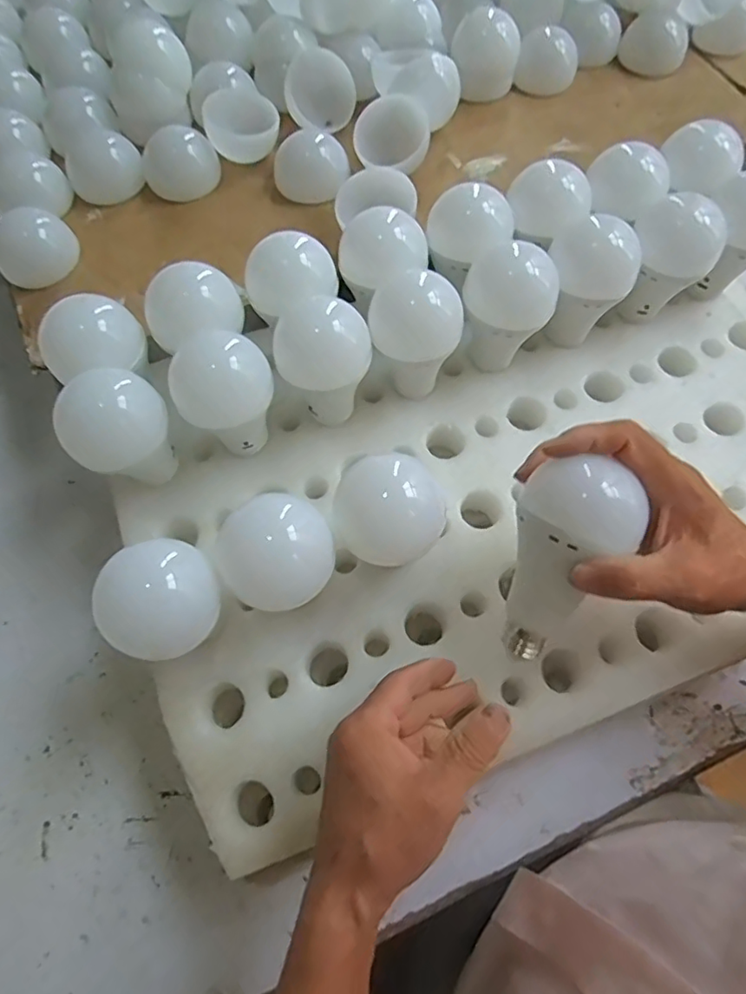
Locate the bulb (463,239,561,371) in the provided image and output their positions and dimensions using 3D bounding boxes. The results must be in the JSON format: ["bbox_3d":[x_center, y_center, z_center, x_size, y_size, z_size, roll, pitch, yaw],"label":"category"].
[{"bbox_3d":[0.099,-0.137,0.442,0.061,0.089,0.061,0,66,0],"label":"bulb"}]

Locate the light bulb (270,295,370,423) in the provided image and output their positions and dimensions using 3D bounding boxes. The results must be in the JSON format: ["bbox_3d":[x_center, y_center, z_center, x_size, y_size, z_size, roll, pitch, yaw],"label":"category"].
[{"bbox_3d":[-0.034,-0.091,0.417,0.065,0.094,0.064,-4,66,-2],"label":"light bulb"}]

